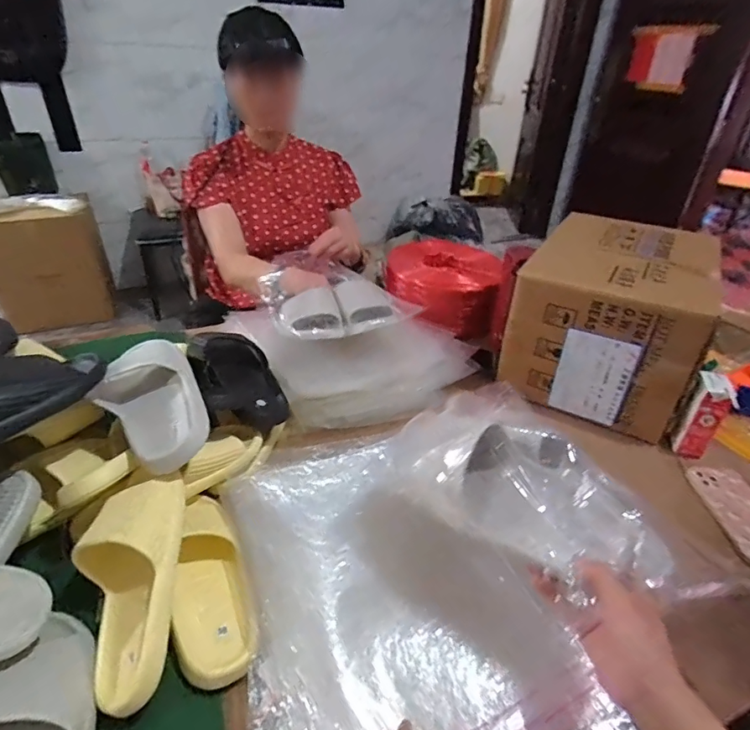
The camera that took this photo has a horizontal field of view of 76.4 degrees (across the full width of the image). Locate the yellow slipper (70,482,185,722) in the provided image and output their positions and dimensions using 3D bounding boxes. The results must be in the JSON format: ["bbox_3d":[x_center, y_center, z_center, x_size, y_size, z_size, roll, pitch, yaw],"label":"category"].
[{"bbox_3d":[-0.254,0.226,0.488,0.098,0.067,0.208,-4,66,-10],"label":"yellow slipper"}]

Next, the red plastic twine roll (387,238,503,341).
[{"bbox_3d":[0.146,-0.177,1.057,0.244,0.119,0.218,13,35,14],"label":"red plastic twine roll"}]

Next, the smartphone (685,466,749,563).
[{"bbox_3d":[0.526,0.211,0.681,0.086,0.008,0.162,-3,38,0],"label":"smartphone"}]

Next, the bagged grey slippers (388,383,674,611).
[{"bbox_3d":[0.130,0.111,0.474,0.134,0.080,0.261,-13,37,-23],"label":"bagged grey slippers"}]

